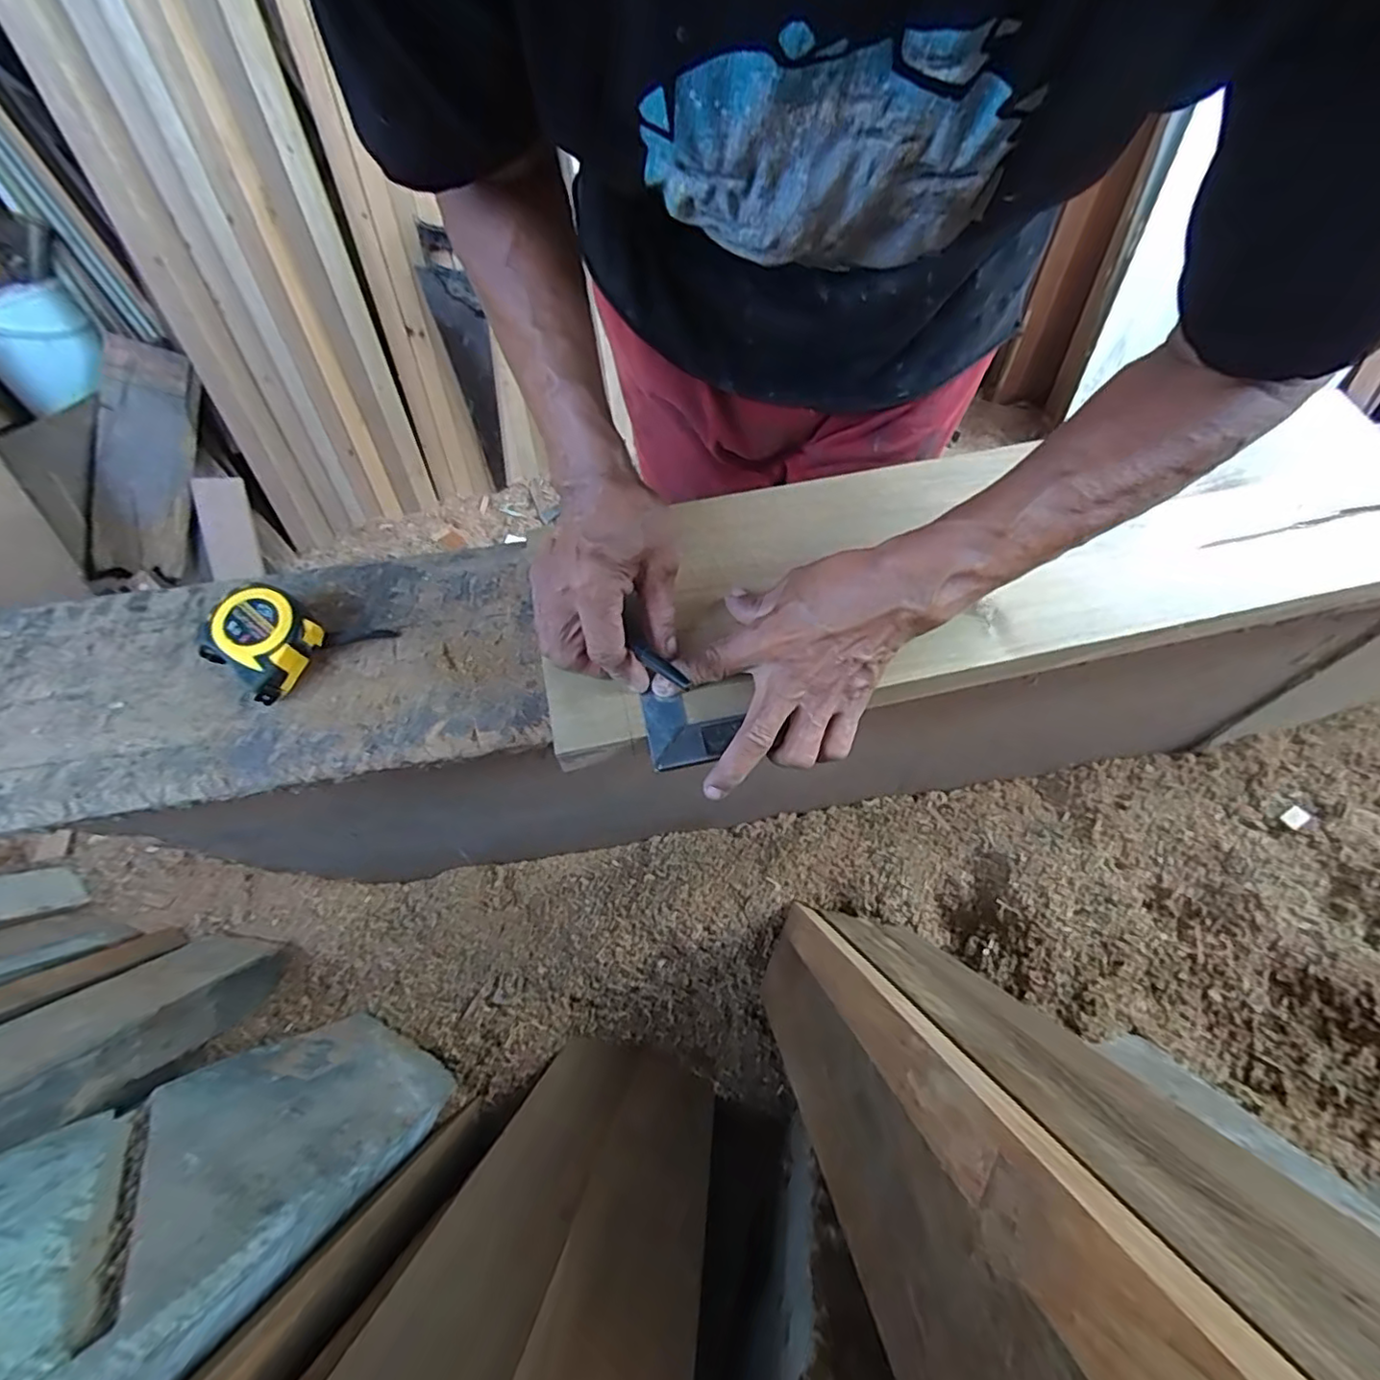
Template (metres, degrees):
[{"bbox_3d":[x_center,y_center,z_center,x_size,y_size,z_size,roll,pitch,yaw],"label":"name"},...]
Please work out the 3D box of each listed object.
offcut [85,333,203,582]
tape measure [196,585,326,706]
[{"bbox_3d":[-0.954,-0.404,1.094,0.125,0.031,0.387,6,93,-30],"label":"offcut"},{"bbox_3d":[-0.311,-0.038,0.455,0.071,0.040,0.067,32,64,16],"label":"tape measure"}]

